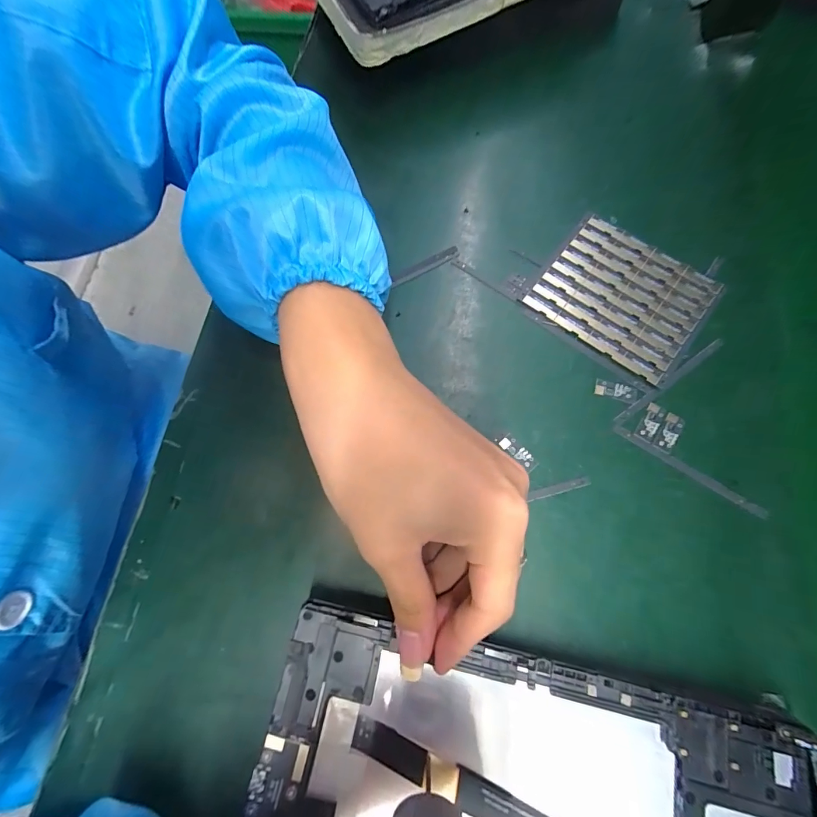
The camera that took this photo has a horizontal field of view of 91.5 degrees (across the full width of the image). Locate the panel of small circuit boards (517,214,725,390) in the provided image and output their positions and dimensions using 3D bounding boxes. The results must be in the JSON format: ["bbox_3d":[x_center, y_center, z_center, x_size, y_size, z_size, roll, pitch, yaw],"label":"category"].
[{"bbox_3d":[0.148,-0.079,0.277,0.107,0.004,0.094,37,77,12],"label":"panel of small circuit boards"}]

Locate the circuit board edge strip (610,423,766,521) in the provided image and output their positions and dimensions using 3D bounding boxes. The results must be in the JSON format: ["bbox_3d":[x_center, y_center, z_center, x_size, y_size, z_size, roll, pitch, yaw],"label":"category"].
[{"bbox_3d":[0.170,0.037,0.241,0.096,0.004,0.007,32,77,11],"label":"circuit board edge strip"}]

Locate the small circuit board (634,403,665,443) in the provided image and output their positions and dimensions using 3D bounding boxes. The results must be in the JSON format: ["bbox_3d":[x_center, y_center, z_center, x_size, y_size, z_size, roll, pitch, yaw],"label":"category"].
[{"bbox_3d":[0.153,0.009,0.250,0.011,0.004,0.025,31,76,11],"label":"small circuit board"}]

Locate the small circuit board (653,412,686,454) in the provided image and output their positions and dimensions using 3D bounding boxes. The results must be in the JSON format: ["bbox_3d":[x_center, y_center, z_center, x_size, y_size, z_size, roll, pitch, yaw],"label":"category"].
[{"bbox_3d":[0.163,0.015,0.248,0.011,0.004,0.026,31,76,11],"label":"small circuit board"}]

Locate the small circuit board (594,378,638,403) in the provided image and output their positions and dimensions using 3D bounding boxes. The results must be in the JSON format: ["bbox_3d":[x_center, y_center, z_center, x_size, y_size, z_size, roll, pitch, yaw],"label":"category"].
[{"bbox_3d":[0.135,-0.012,0.256,0.026,0.004,0.011,17,74,7],"label":"small circuit board"}]

